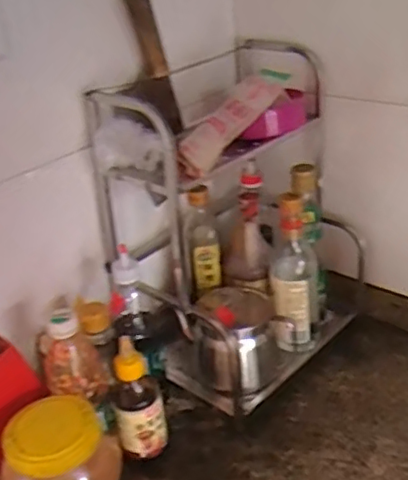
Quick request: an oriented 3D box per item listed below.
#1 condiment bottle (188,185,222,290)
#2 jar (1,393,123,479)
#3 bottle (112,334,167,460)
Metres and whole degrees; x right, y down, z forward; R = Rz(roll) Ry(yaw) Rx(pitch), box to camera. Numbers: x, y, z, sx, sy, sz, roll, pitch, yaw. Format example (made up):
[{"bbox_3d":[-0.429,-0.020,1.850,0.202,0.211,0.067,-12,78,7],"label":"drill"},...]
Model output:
[{"bbox_3d":[-0.002,-0.005,0.885,0.042,0.147,0.053,-12,30,-12],"label":"condiment bottle"},{"bbox_3d":[-0.150,0.254,0.645,0.096,0.159,0.099,-4,29,2],"label":"jar"},{"bbox_3d":[-0.080,0.188,0.728,0.055,0.157,0.042,-9,30,-7],"label":"bottle"}]

